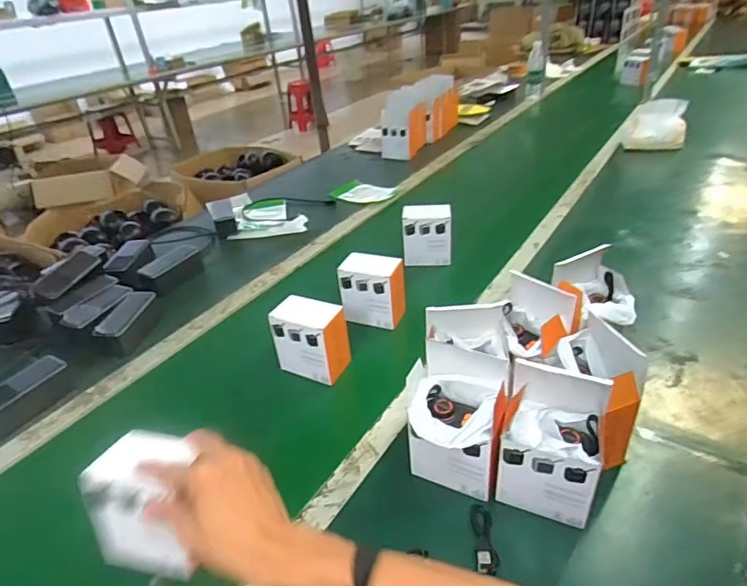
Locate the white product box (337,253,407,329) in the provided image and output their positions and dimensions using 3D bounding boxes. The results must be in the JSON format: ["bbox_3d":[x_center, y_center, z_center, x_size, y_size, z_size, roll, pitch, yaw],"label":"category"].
[{"bbox_3d":[-0.002,-0.003,0.876,0.103,0.108,0.069,7,36,21],"label":"white product box"}]

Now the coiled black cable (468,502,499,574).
[{"bbox_3d":[0.121,0.269,0.540,0.026,0.023,0.086,-1,20,6],"label":"coiled black cable"}]

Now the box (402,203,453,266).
[{"bbox_3d":[0.118,-0.124,1.042,0.110,0.108,0.063,-1,33,9],"label":"box"}]

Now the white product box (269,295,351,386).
[{"bbox_3d":[-0.098,0.072,0.777,0.109,0.117,0.073,11,37,25],"label":"white product box"}]

